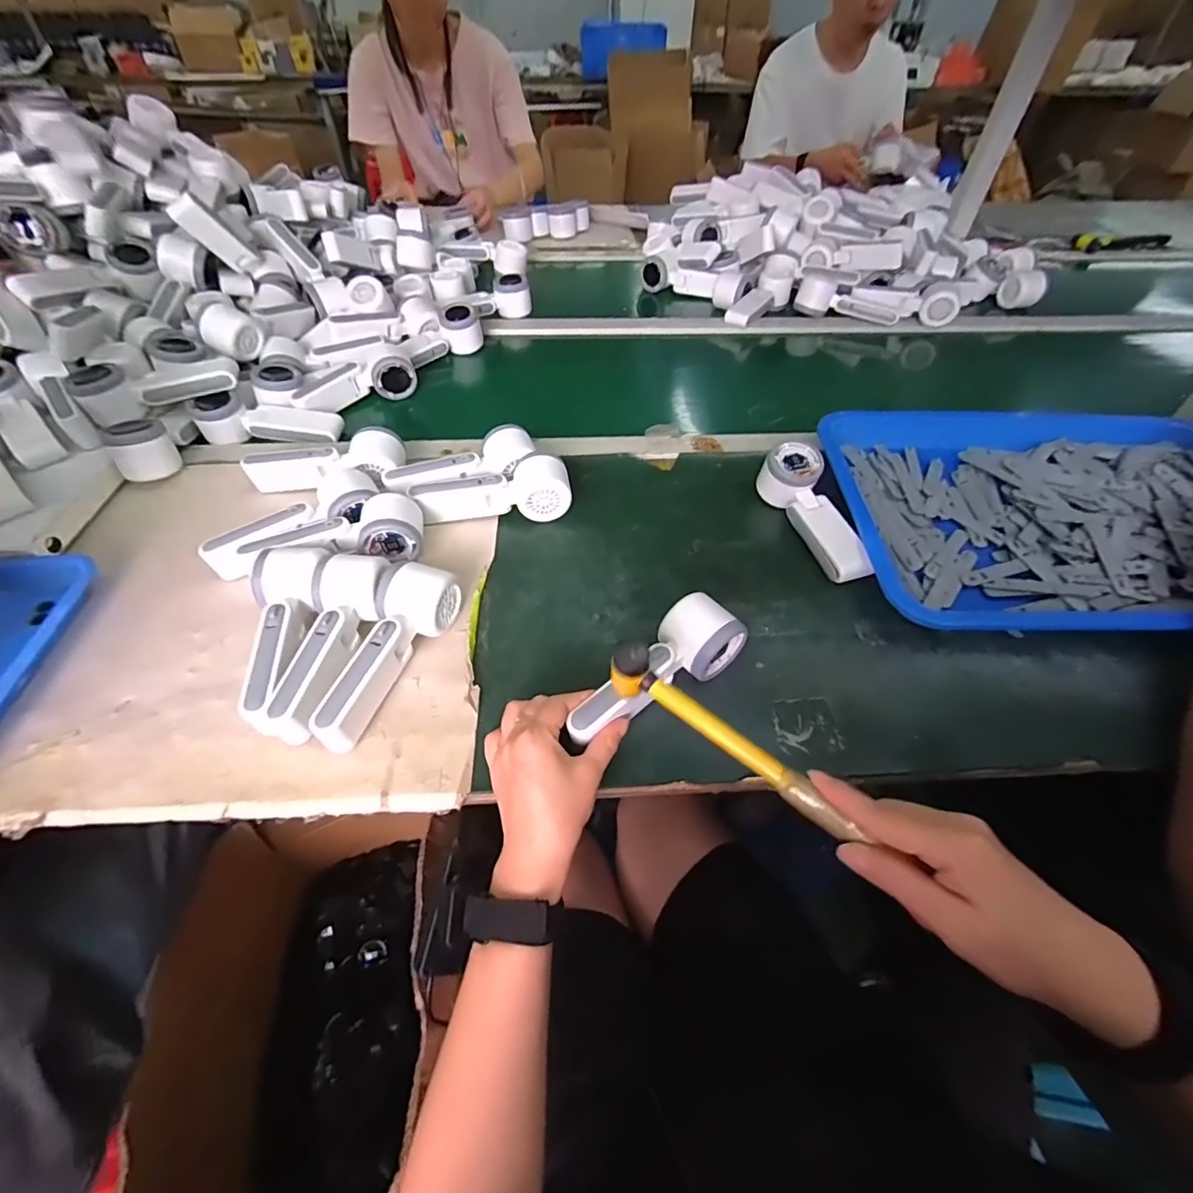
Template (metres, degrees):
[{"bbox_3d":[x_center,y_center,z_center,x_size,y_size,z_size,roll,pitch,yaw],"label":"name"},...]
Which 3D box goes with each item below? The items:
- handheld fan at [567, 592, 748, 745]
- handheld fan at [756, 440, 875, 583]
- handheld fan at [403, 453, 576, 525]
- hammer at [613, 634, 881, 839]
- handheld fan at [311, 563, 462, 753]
[{"bbox_3d":[0.043,0.060,0.426,0.164,0.043,0.056,-31,58,-21],"label":"handheld fan"},{"bbox_3d":[0.232,-0.089,0.545,0.060,0.052,0.166,-18,52,-16],"label":"handheld fan"},{"bbox_3d":[-0.111,-0.112,0.572,0.165,0.052,0.060,-5,50,-5],"label":"handheld fan"},{"bbox_3d":[0.081,0.091,0.327,0.173,0.041,0.021,36,60,13],"label":"hammer"},{"bbox_3d":[-0.176,0.046,0.435,0.063,0.051,0.167,13,51,10],"label":"handheld fan"}]

